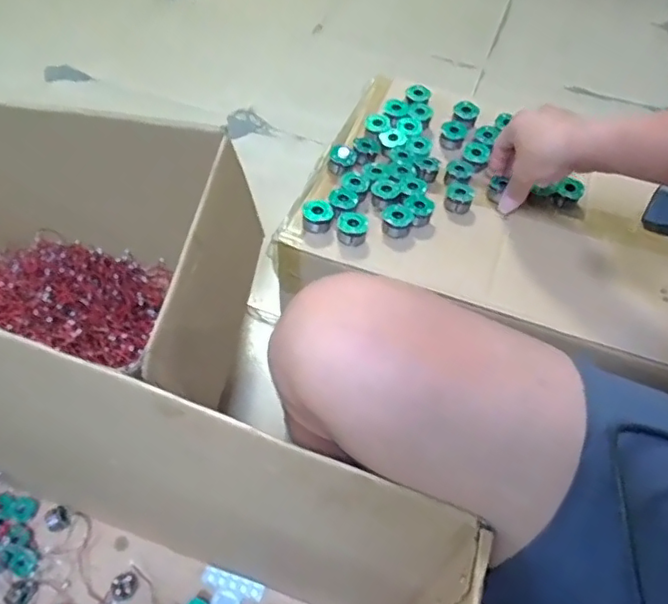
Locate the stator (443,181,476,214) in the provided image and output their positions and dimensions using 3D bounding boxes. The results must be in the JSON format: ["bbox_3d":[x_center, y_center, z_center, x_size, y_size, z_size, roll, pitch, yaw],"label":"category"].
[{"bbox_3d":[0.138,-0.115,0.631,0.030,0.017,0.032,2,51,-3],"label":"stator"}]

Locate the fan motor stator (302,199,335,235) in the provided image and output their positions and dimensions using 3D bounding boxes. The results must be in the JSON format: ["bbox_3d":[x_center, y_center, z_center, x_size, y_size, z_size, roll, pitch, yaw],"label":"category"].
[{"bbox_3d":[-0.017,-0.088,0.590,0.031,0.017,0.032,3,51,-3],"label":"fan motor stator"}]

